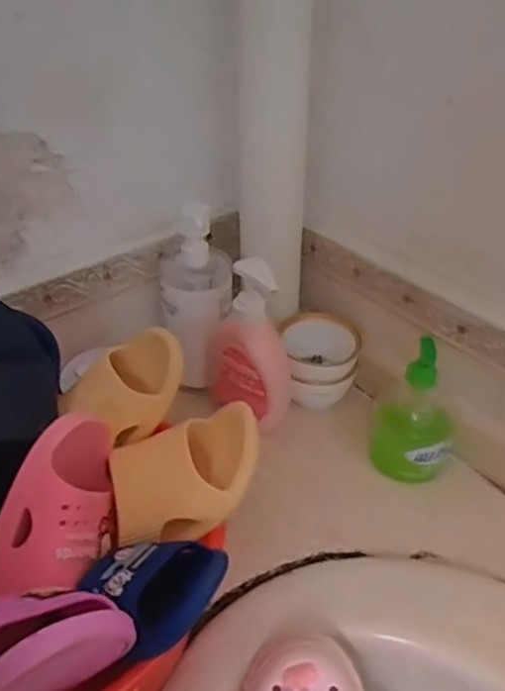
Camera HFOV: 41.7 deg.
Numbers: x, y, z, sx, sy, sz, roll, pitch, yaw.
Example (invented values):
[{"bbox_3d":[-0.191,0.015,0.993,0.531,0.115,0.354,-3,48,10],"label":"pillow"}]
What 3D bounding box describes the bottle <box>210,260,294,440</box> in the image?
[{"bbox_3d":[-0.008,-0.001,0.714,0.090,0.188,0.055,28,49,32],"label":"bottle"}]

